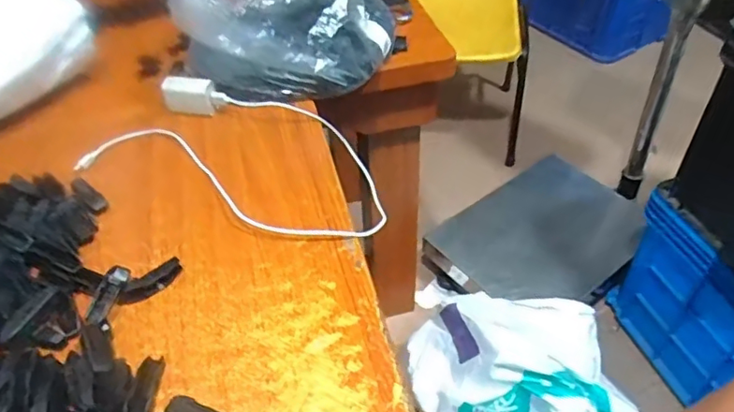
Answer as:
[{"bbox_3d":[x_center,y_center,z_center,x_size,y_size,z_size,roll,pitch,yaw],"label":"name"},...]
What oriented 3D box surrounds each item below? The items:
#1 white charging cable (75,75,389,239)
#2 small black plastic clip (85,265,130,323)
[{"bbox_3d":[-0.117,-0.046,0.595,0.321,0.100,0.179,17,49,19],"label":"white charging cable"},{"bbox_3d":[-0.209,0.071,0.455,0.016,0.008,0.049,13,63,16],"label":"small black plastic clip"}]

